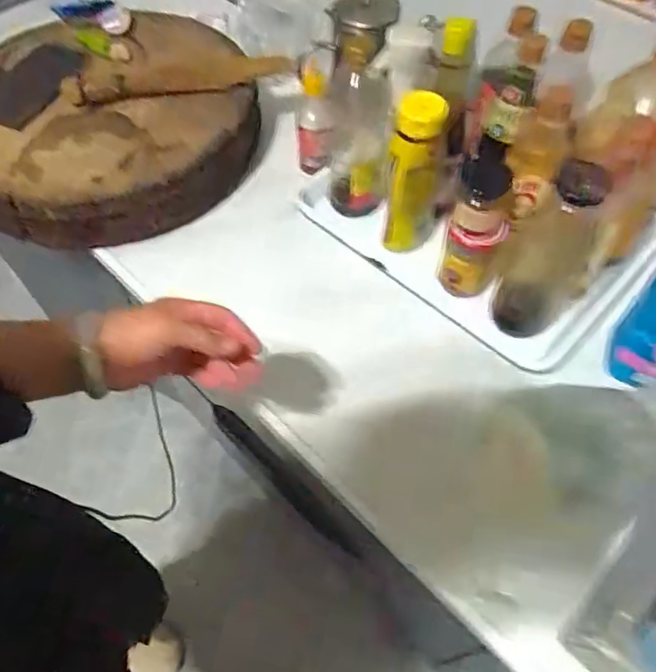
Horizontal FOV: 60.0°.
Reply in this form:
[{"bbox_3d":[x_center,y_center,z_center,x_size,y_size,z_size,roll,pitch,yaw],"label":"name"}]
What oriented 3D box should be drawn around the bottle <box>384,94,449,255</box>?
[{"bbox_3d":[0.108,-0.193,0.721,0.064,0.222,0.047,11,58,7],"label":"bottle"}]

